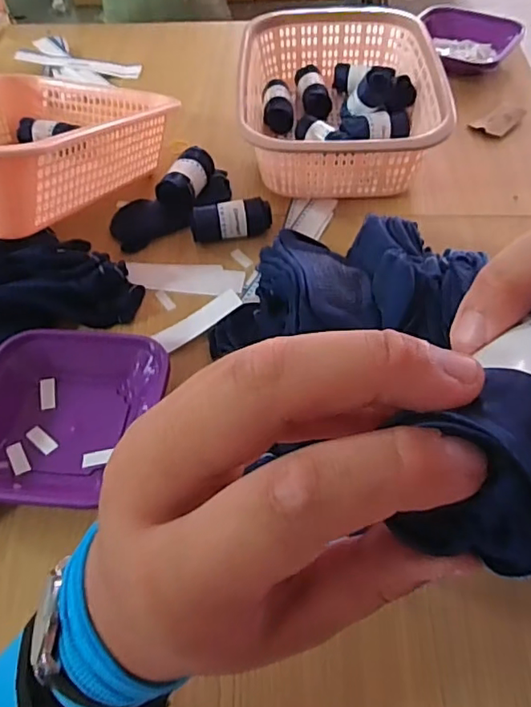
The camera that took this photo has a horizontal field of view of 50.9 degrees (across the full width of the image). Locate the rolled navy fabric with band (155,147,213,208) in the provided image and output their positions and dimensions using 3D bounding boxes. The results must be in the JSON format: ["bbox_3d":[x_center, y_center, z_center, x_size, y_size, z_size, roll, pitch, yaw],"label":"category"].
[{"bbox_3d":[-0.106,-0.243,0.773,0.050,0.040,0.110,11,54,11],"label":"rolled navy fabric with band"}]

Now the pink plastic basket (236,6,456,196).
[{"bbox_3d":[0.105,-0.380,0.834,0.273,0.102,0.355,-1,53,2],"label":"pink plastic basket"}]

